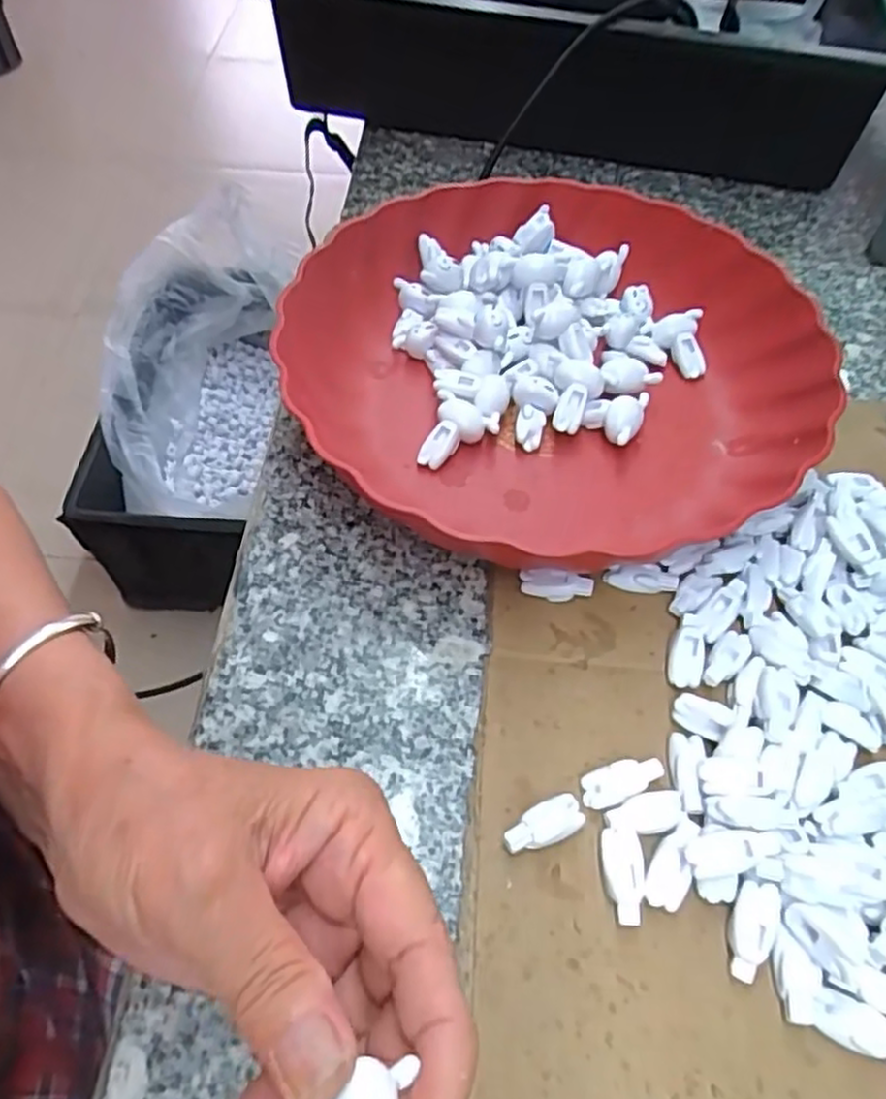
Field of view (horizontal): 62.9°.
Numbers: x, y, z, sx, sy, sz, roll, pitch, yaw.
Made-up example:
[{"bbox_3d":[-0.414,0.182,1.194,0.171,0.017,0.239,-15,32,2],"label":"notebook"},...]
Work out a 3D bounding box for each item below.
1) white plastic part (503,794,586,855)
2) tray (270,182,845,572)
[{"bbox_3d":[0.034,0.094,0.246,0.029,0.008,0.013,-19,59,-20],"label":"white plastic part"},{"bbox_3d":[0.048,-0.095,0.348,0.242,0.047,0.234,-15,58,-18],"label":"tray"}]

